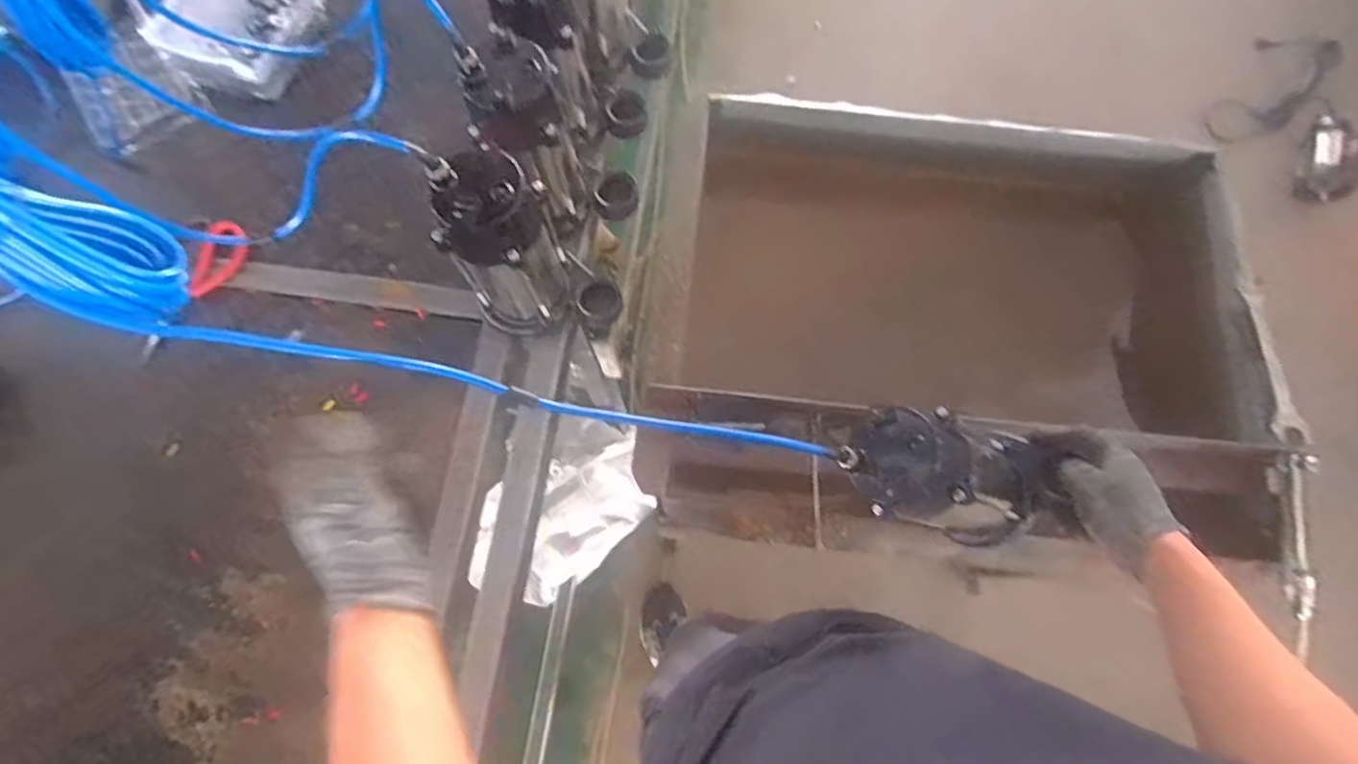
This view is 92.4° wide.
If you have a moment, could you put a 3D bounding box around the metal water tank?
[{"bbox_3d":[0.347,-0.016,0.969,0.696,0.461,0.572,9,73,3],"label":"metal water tank"}]

